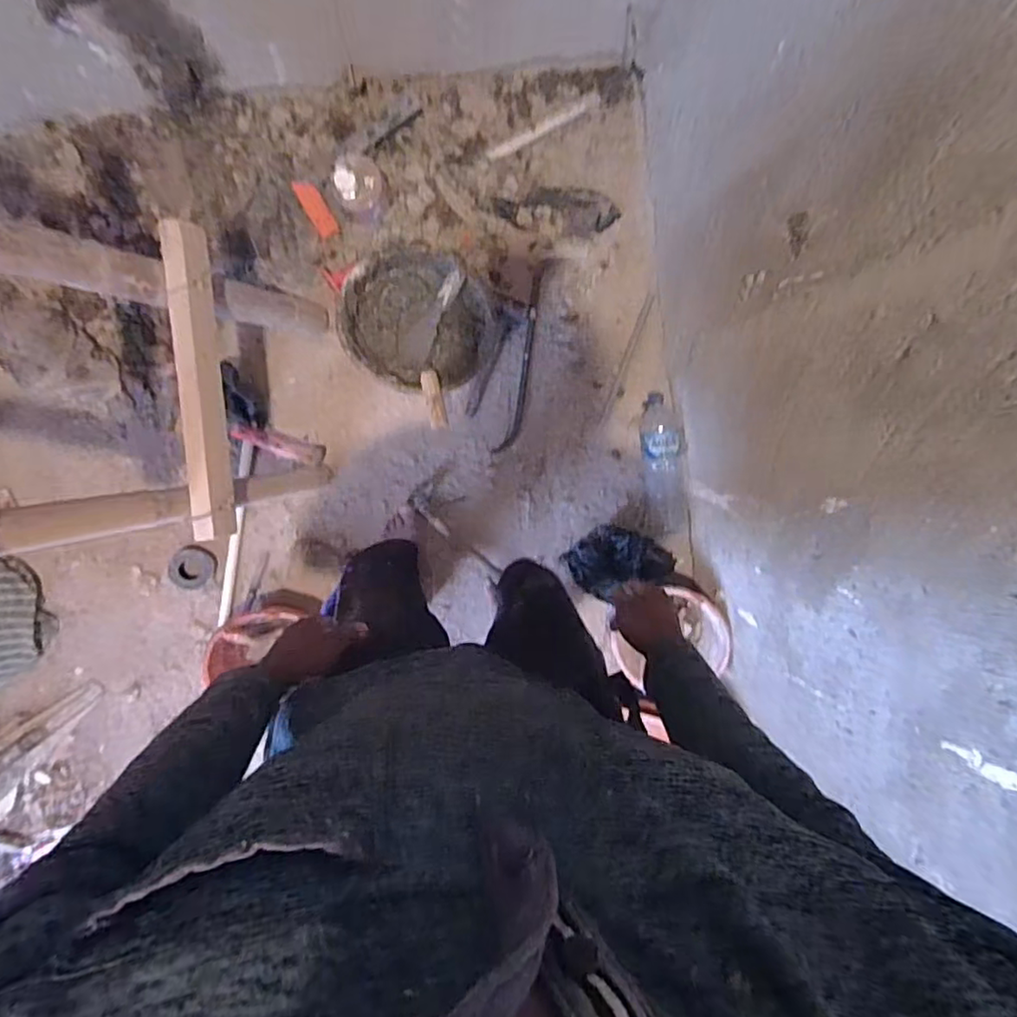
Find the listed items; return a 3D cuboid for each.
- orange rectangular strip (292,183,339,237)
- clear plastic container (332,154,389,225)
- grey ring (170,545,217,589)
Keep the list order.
[{"bbox_3d":[-0.394,-0.617,1.259,0.043,0.013,0.118,-27,104,12],"label":"orange rectangular strip"},{"bbox_3d":[-0.292,-0.636,1.237,0.100,0.099,0.100,-1,96,-6],"label":"clear plastic container"},{"bbox_3d":[-0.687,0.125,1.338,0.100,0.034,0.085,-37,98,-1],"label":"grey ring"}]

